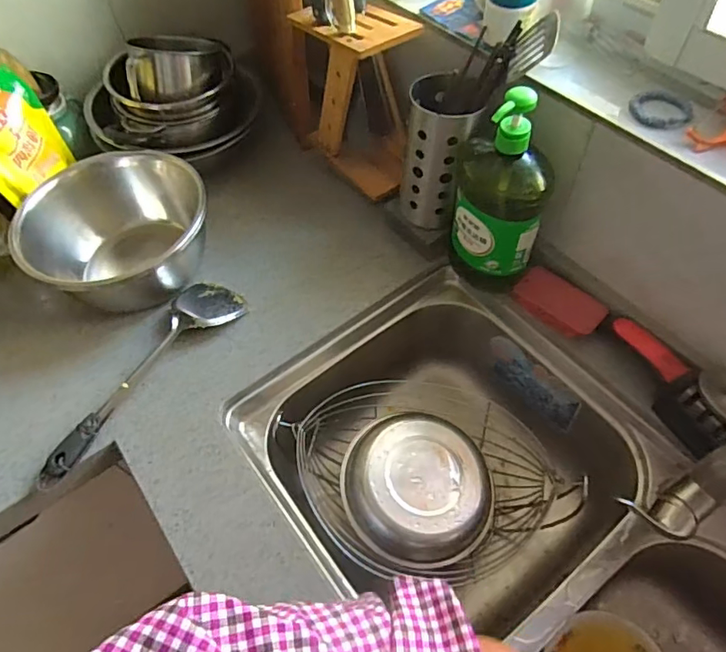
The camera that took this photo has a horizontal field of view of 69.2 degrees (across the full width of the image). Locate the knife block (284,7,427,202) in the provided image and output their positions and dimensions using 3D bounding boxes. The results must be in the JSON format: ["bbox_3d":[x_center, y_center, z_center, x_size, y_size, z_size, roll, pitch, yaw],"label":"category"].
[{"bbox_3d":[-0.014,-0.340,0.784,0.095,0.244,0.191,-33,60,-17],"label":"knife block"}]

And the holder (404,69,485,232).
[{"bbox_3d":[0.103,-0.219,0.700,0.080,0.182,0.080,35,65,24],"label":"holder"}]

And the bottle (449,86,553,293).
[{"bbox_3d":[0.167,-0.150,0.644,0.113,0.272,0.074,14,58,13],"label":"bottle"}]

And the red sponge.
[{"bbox_3d":[0.258,-0.031,0.694,0.112,0.023,0.059,39,66,25],"label":"red sponge"}]

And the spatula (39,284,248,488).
[{"bbox_3d":[-0.290,0.052,0.675,0.083,0.033,0.320,31,63,22],"label":"spatula"}]

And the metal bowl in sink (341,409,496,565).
[{"bbox_3d":[0.072,0.206,0.690,0.184,0.055,0.195,-2,56,2],"label":"metal bowl in sink"}]

